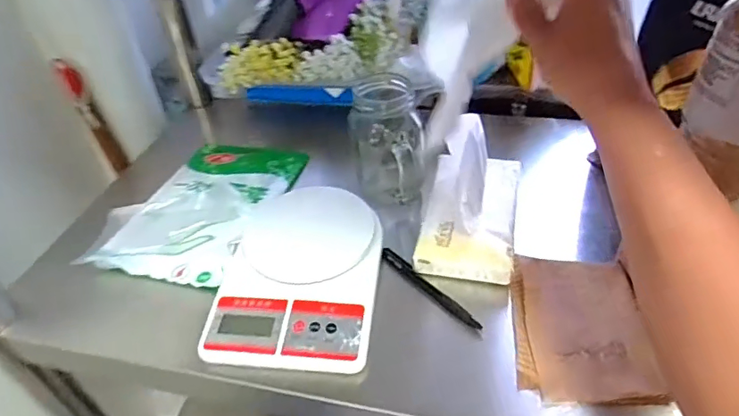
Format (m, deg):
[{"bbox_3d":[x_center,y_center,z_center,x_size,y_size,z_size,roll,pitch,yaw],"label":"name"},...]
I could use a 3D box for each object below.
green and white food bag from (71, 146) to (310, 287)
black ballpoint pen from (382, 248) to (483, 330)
[{"bbox_3d":[-0.198,-0.009,0.616,0.167,0.022,0.244,8,43,15],"label":"green and white food bag"},{"bbox_3d":[0.058,0.080,0.504,0.013,0.015,0.132,-30,47,-25],"label":"black ballpoint pen"}]

